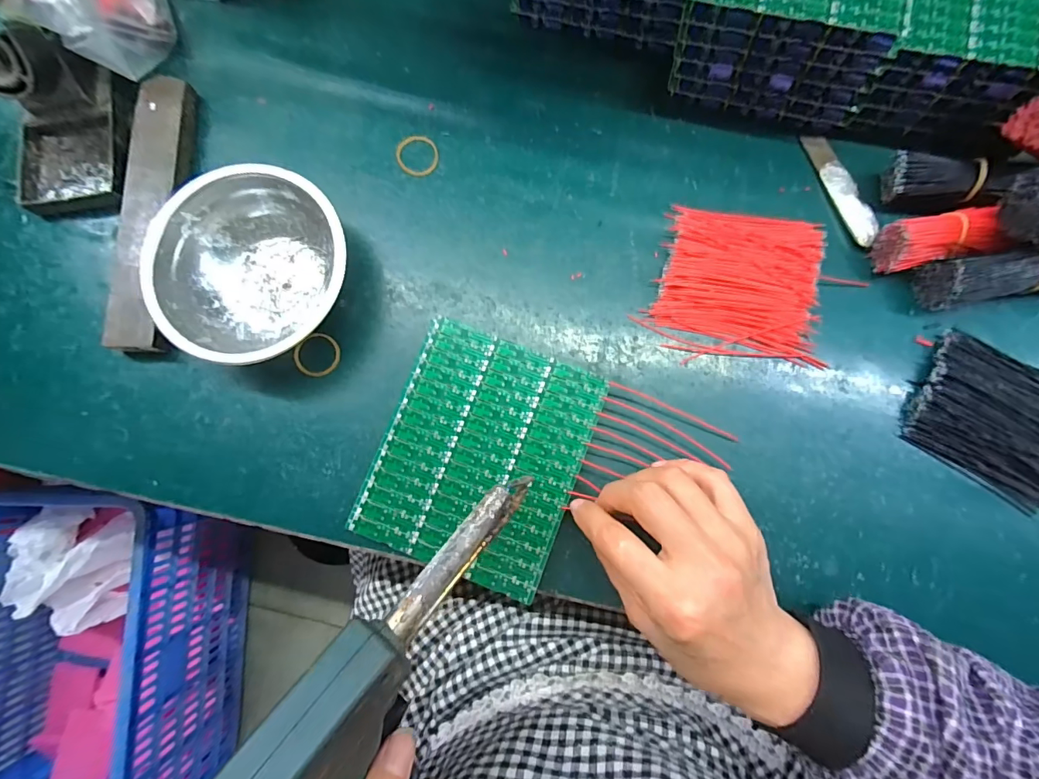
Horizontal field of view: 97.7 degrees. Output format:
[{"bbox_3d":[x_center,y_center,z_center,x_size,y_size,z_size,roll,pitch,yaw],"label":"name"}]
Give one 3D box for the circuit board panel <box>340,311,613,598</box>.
[{"bbox_3d":[-0.024,0.042,0.293,0.123,0.004,0.147,21,82,4],"label":"circuit board panel"}]

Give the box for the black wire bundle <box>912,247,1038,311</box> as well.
[{"bbox_3d":[0.321,-0.073,0.297,0.102,0.031,0.029,-7,81,0],"label":"black wire bundle"}]

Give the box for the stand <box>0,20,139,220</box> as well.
[{"bbox_3d":[-0.325,-0.185,0.312,0.079,0.064,0.107,0,81,1],"label":"stand"}]

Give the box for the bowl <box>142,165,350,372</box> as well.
[{"bbox_3d":[-0.176,-0.079,0.302,0.120,0.042,0.122,0,81,1],"label":"bowl"}]

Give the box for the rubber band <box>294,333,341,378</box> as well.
[{"bbox_3d":[-0.141,-0.023,0.314,0.031,0.006,0.030,-1,85,-4],"label":"rubber band"}]

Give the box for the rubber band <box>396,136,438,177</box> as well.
[{"bbox_3d":[-0.075,-0.172,0.332,0.030,0.004,0.029,6,81,2],"label":"rubber band"}]

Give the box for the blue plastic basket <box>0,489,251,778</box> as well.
[{"bbox_3d":[-0.770,0.480,0.796,0.407,0.267,0.580,4,83,2],"label":"blue plastic basket"}]

